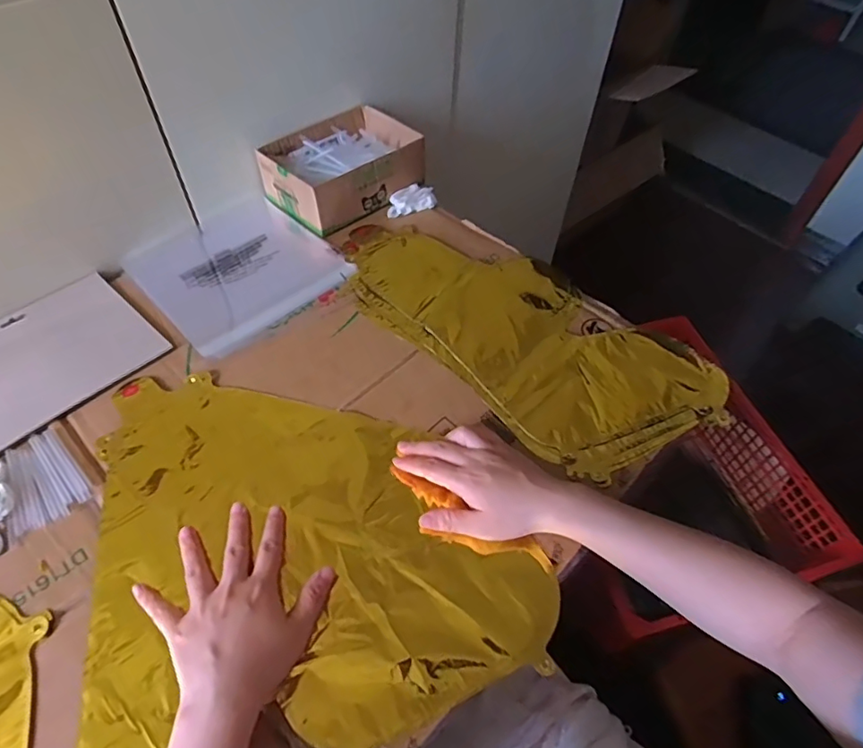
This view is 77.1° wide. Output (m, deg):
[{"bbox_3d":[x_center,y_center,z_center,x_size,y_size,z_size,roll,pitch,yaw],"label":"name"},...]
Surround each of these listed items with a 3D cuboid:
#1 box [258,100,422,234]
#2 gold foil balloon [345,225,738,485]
[{"bbox_3d":[-0.115,-0.273,0.711,0.142,0.063,0.187,38,60,24],"label":"box"},{"bbox_3d":[0.088,-0.059,0.595,0.428,0.030,0.209,37,59,23],"label":"gold foil balloon"}]

